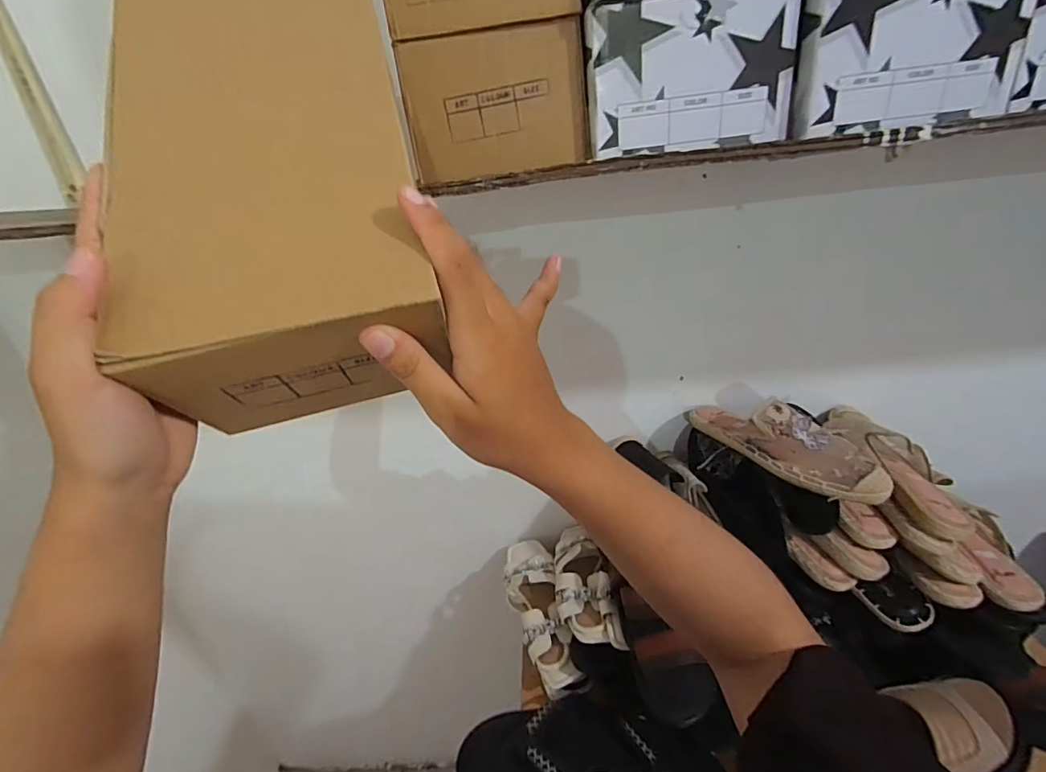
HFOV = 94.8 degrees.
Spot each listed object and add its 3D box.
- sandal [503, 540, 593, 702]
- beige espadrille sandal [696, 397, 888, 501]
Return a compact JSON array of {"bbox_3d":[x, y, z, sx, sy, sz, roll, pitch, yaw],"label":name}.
[{"bbox_3d":[0.026,0.367,0.812,0.089,0.074,0.276,-12,28,-10],"label":"sandal"},{"bbox_3d":[0.361,0.063,0.671,0.090,0.074,0.264,-17,30,-20],"label":"beige espadrille sandal"}]

